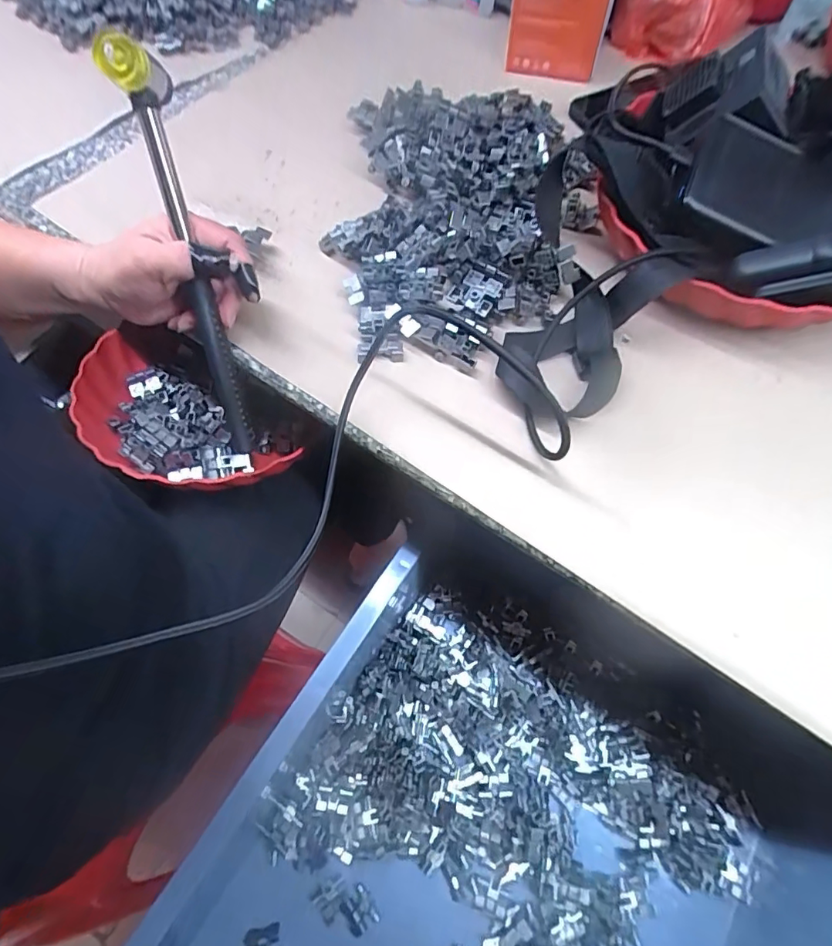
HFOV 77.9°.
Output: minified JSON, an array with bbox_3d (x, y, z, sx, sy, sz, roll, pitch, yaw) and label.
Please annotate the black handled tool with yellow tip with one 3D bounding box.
[{"bbox_3d":[-0.151,-0.131,0.347,0.024,0.250,0.039,-9,26,-3],"label":"black handled tool with yellow tip"}]

